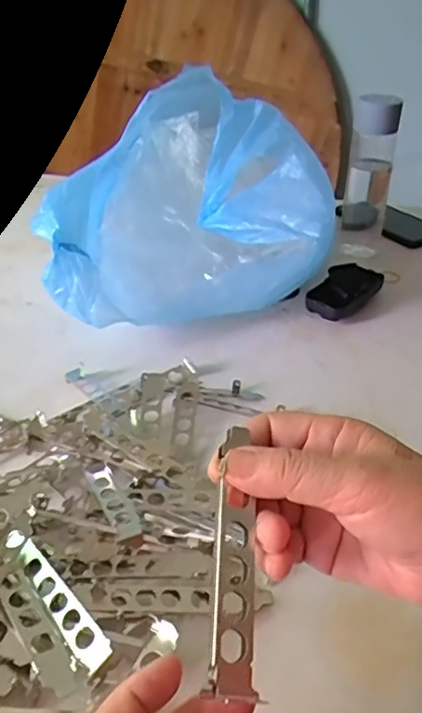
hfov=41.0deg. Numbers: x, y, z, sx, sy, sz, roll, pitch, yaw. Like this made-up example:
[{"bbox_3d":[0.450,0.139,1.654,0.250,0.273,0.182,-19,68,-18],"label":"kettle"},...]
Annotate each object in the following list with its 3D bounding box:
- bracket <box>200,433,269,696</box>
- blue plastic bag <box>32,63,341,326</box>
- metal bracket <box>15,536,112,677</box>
[{"bbox_3d":[0.010,0.091,0.264,0.021,0.009,0.117,0,63,-1],"label":"bracket"},{"bbox_3d":[-0.039,-0.169,0.648,0.290,0.212,0.269,-7,36,-11],"label":"blue plastic bag"},{"bbox_3d":[-0.092,0.147,0.340,0.101,0.007,0.020,29,83,42],"label":"metal bracket"}]

